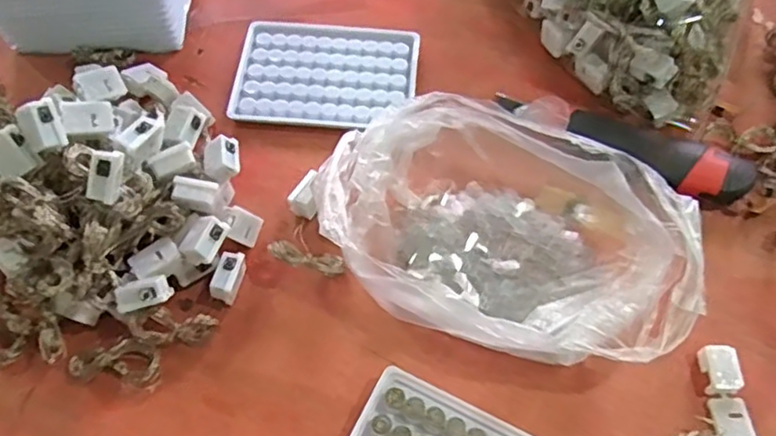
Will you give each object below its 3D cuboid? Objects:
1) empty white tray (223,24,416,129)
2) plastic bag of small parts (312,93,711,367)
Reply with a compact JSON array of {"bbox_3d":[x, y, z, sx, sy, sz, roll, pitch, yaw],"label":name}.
[{"bbox_3d":[-0.045,-0.106,0.466,0.129,0.012,0.095,5,61,3],"label":"empty white tray"},{"bbox_3d":[0.067,0.009,0.368,0.213,0.061,0.136,20,63,11],"label":"plastic bag of small parts"}]

